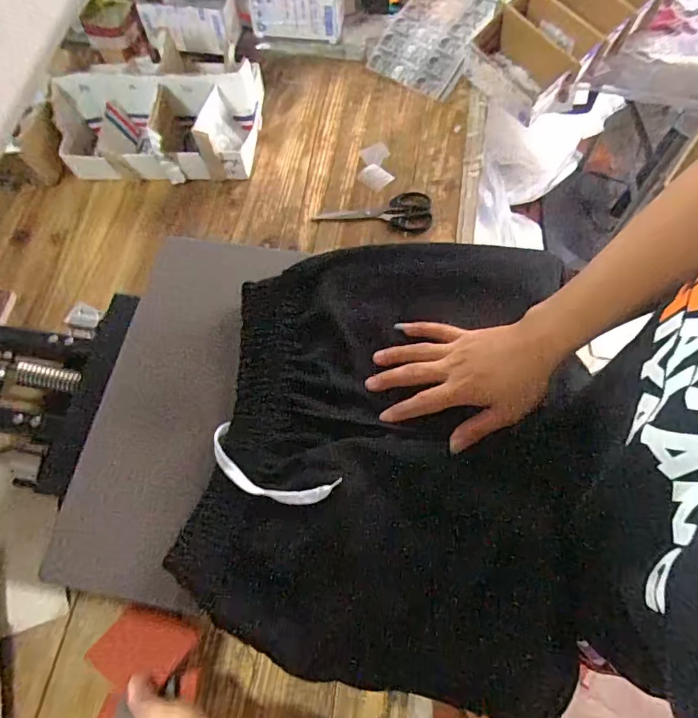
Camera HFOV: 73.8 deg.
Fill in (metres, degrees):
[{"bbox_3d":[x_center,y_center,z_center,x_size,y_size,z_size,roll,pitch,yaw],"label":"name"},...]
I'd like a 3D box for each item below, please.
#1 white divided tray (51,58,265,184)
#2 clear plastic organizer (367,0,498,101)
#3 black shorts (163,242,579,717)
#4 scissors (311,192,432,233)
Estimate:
[{"bbox_3d":[-0.303,-0.375,0.738,0.308,0.111,0.159,-1,67,2],"label":"white divided tray"},{"bbox_3d":[0.158,-0.594,0.841,0.156,0.022,0.247,29,80,9],"label":"clear plastic organizer"},{"bbox_3d":[0.045,0.062,0.457,0.340,0.055,0.439,9,67,6],"label":"black shorts"},{"bbox_3d":[0.037,-0.222,0.713,0.174,0.008,0.073,-5,67,0],"label":"scissors"}]

